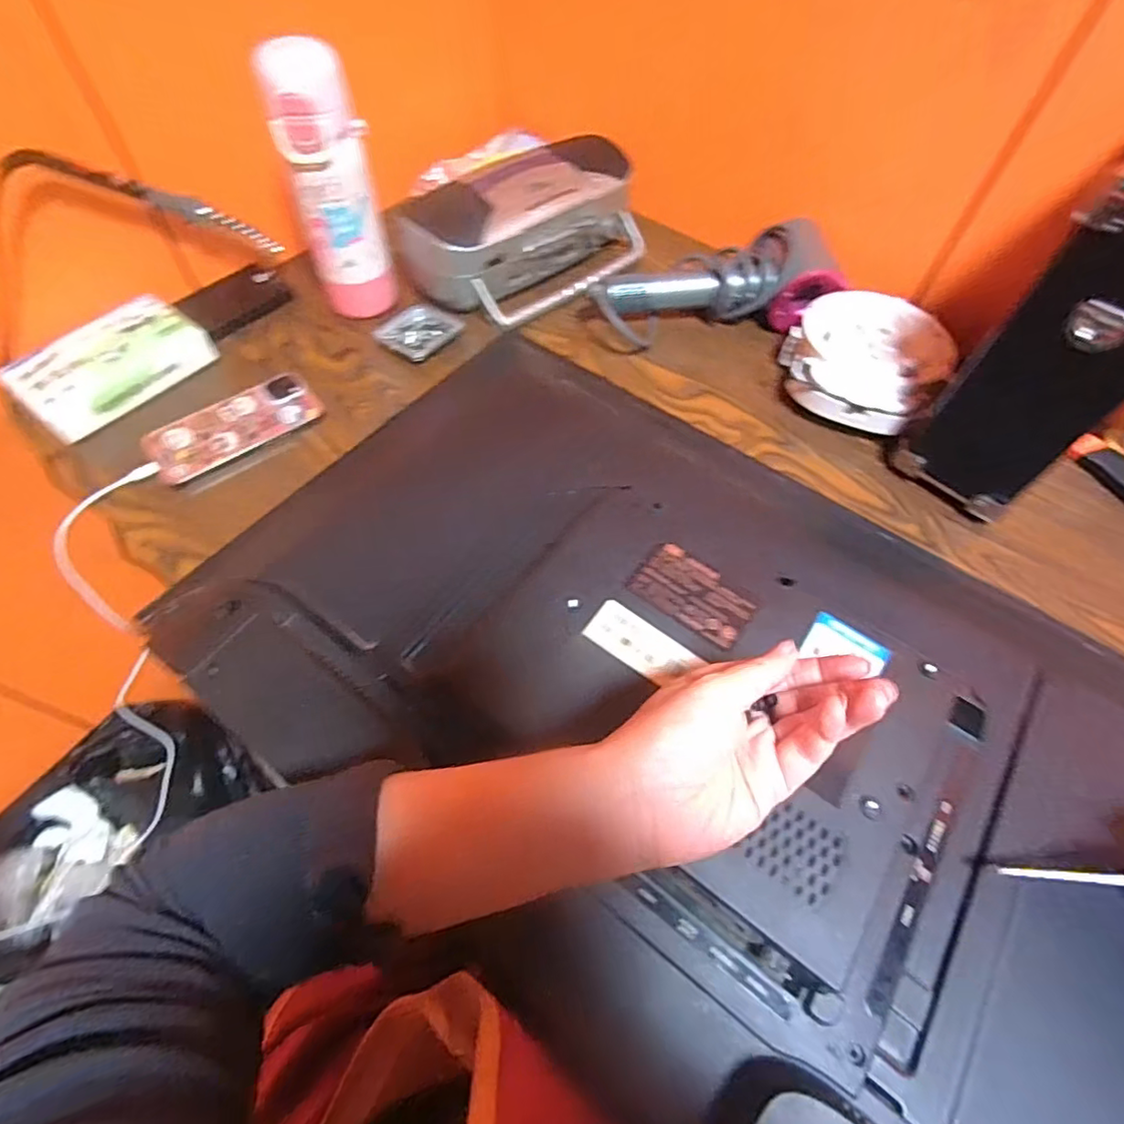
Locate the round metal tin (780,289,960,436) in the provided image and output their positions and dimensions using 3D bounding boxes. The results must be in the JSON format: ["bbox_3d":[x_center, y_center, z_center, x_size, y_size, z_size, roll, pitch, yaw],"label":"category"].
[{"bbox_3d":[0.286,-0.188,0.549,0.140,0.073,0.136,1,58,-2],"label":"round metal tin"}]

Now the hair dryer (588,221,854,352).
[{"bbox_3d":[0.154,-0.277,0.590,0.254,0.090,0.104,-10,59,-8],"label":"hair dryer"}]

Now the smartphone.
[{"bbox_3d":[-0.290,-0.122,0.512,0.145,0.016,0.065,-37,67,-22],"label":"smartphone"}]

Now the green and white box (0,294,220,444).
[{"bbox_3d":[-0.403,-0.176,0.513,0.079,0.042,0.149,31,62,16],"label":"green and white box"}]

